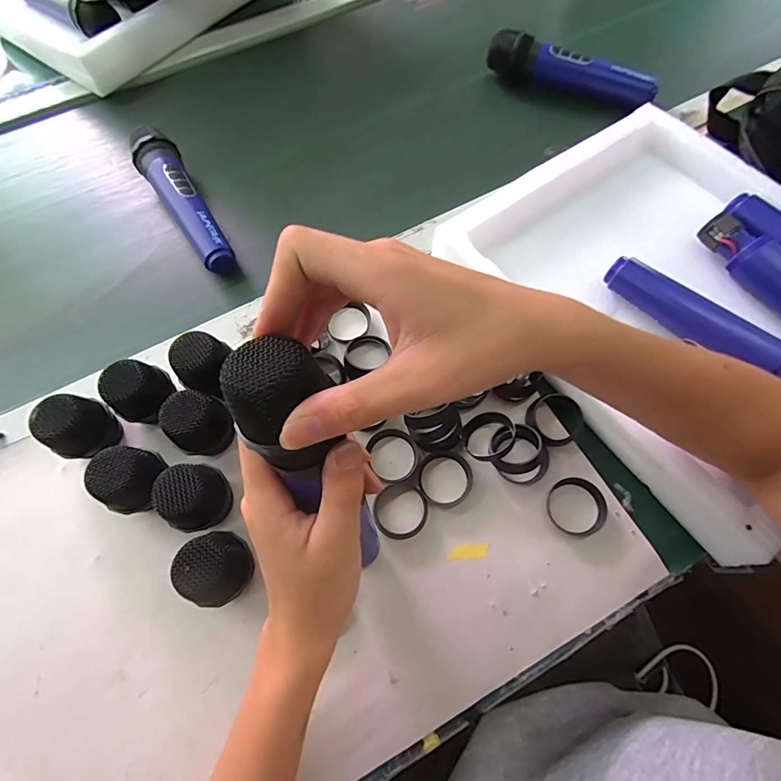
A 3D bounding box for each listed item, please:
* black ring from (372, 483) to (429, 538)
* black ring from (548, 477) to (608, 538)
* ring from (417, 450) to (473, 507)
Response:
[{"bbox_3d":[0.008,0.095,0.344,0.042,0.008,0.041,-1,67,1],"label":"black ring"},{"bbox_3d":[0.146,0.090,0.340,0.043,0.011,0.043,-1,67,1],"label":"black ring"},{"bbox_3d":[0.045,0.070,0.352,0.044,0.011,0.044,-1,67,1],"label":"ring"}]

